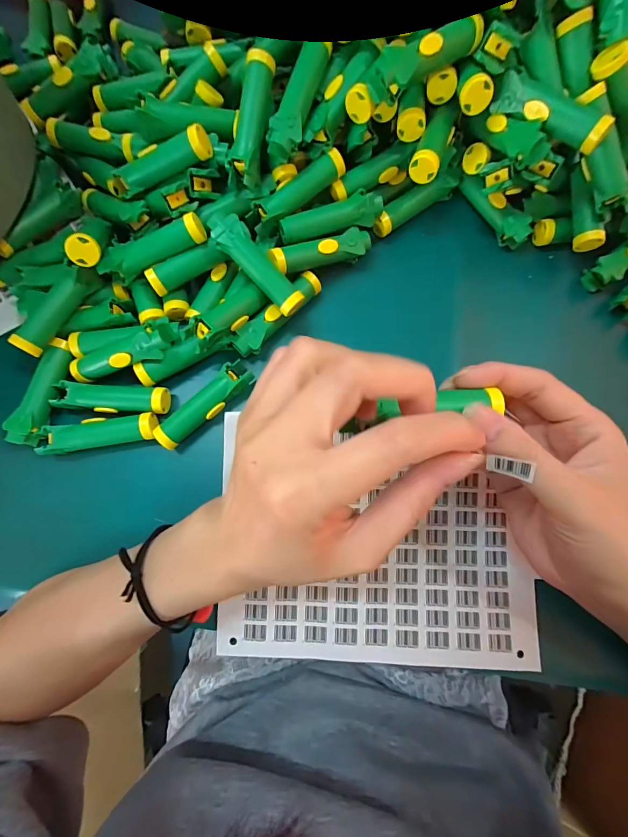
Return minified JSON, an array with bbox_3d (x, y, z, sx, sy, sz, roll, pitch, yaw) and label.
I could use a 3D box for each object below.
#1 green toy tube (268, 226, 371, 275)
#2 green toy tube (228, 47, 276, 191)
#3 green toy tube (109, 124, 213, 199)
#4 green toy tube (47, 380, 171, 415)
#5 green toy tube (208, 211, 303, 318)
[{"bbox_3d":[0.006,-0.125,0.268,0.081,0.017,0.016,-21,79,-18],"label":"green toy tube"},{"bbox_3d":[-0.043,-0.204,0.244,0.019,0.014,0.081,12,100,2],"label":"green toy tube"},{"bbox_3d":[-0.115,-0.180,0.254,0.088,0.017,0.022,-10,78,20],"label":"green toy tube"},{"bbox_3d":[-0.149,-0.015,0.258,0.079,0.017,0.021,1,78,1],"label":"green toy tube"},{"bbox_3d":[-0.040,-0.108,0.249,0.023,0.015,0.081,-44,98,-9],"label":"green toy tube"}]

